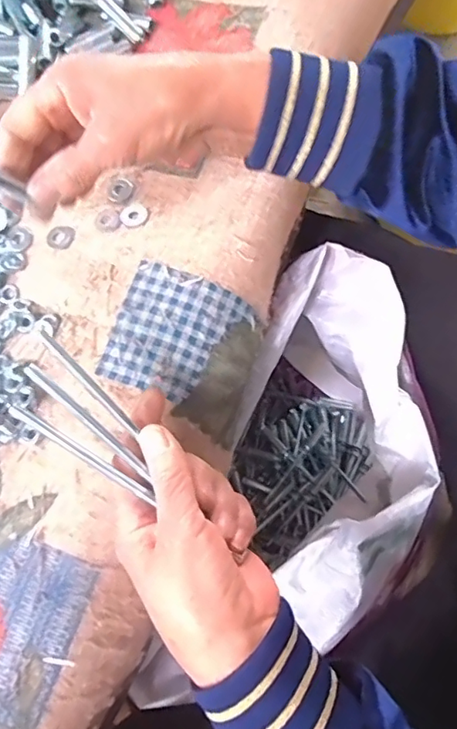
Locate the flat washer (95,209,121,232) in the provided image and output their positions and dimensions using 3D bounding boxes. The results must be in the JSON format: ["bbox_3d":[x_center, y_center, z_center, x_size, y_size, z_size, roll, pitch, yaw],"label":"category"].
[{"bbox_3d":[-0.086,-0.102,0.380,0.018,0.004,0.019,-10,69,1],"label":"flat washer"}]

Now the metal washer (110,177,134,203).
[{"bbox_3d":[-0.078,-0.126,0.387,0.017,0.004,0.021,-15,69,-3],"label":"metal washer"}]

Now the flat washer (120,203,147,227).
[{"bbox_3d":[-0.067,-0.106,0.378,0.018,0.004,0.018,-1,69,2],"label":"flat washer"}]

